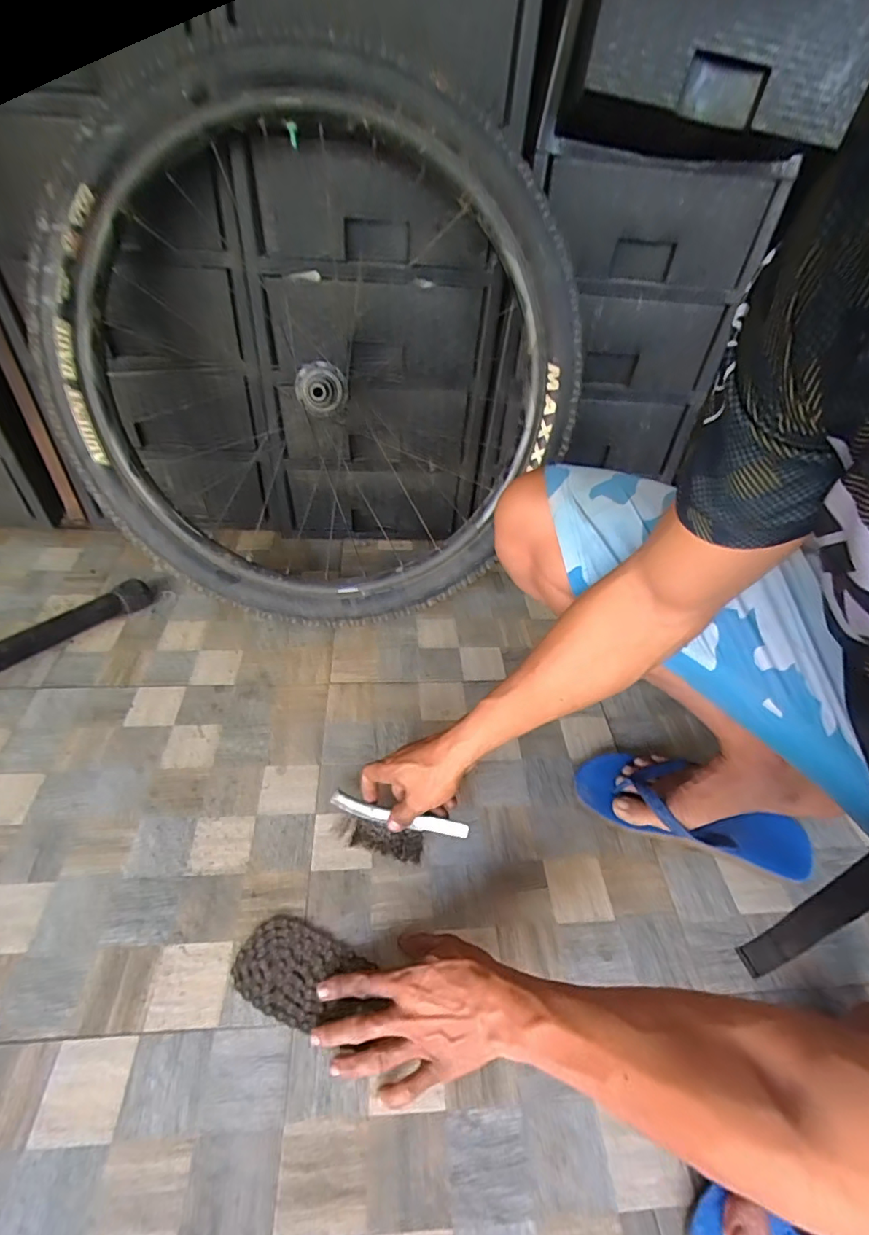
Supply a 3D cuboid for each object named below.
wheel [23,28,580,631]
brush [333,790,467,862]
[{"bbox_3d":[-0.150,-0.295,0.715,0.684,0.657,0.089,-9,26,-2],"label":"wheel"},{"bbox_3d":[-0.046,0.235,0.583,0.164,0.029,0.046,2,40,21],"label":"brush"}]

